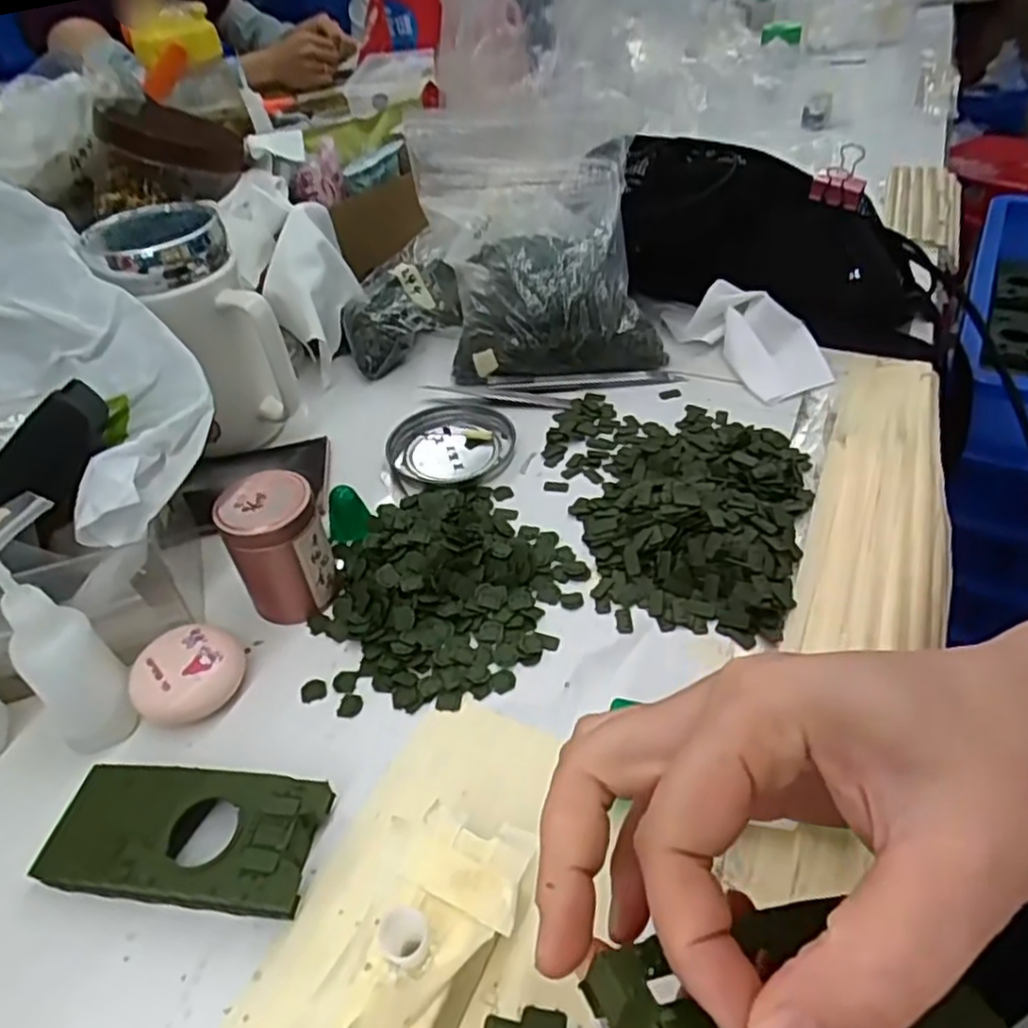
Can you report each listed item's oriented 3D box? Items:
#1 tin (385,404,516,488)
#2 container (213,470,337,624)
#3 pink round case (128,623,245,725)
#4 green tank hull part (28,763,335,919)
[{"bbox_3d":[-0.040,-0.041,0.459,0.076,0.012,0.079,-3,42,3],"label":"tin"},{"bbox_3d":[-0.115,0.017,0.357,0.042,0.064,0.040,-3,42,3],"label":"container"},{"bbox_3d":[-0.147,0.074,0.331,0.047,0.024,0.042,-31,48,-25],"label":"pink round case"},{"bbox_3d":[-0.126,0.122,0.278,0.104,0.021,0.047,3,43,10],"label":"green tank hull part"}]

